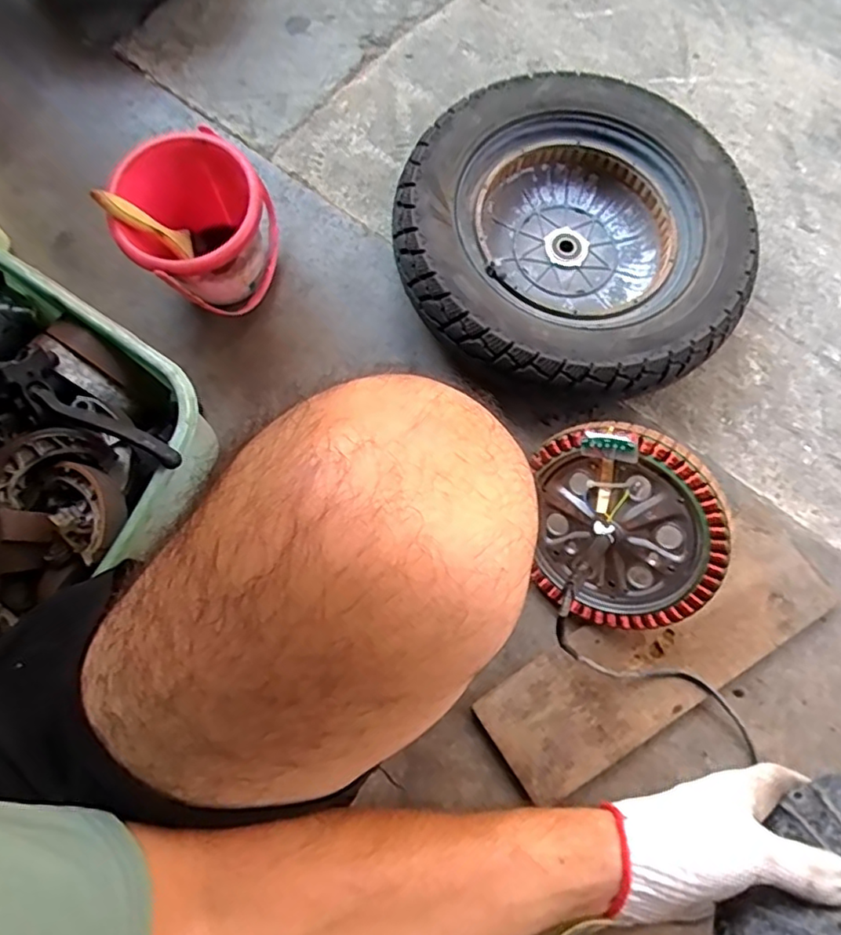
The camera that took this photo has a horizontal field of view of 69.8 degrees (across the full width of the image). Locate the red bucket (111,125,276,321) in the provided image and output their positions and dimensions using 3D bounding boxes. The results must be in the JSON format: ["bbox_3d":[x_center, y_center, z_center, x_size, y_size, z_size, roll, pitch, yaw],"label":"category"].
[{"bbox_3d":[-0.222,-0.237,0.635,0.136,0.141,0.134,0,79,0],"label":"red bucket"}]

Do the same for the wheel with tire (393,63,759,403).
[{"bbox_3d":[0.166,-0.256,0.664,0.355,0.098,0.367,0,79,0],"label":"wheel with tire"}]

